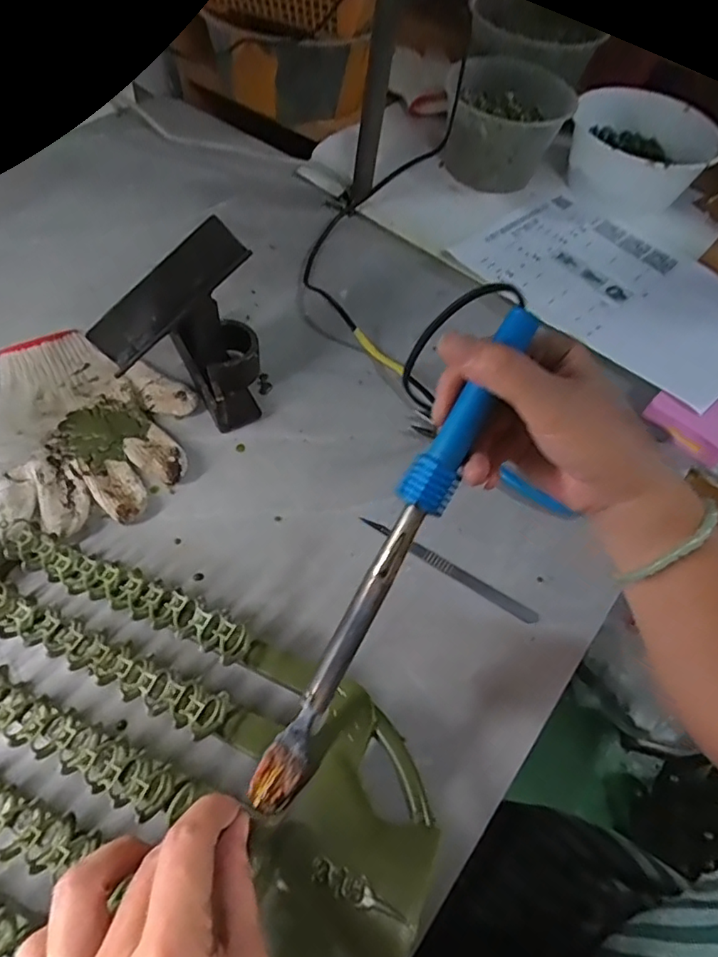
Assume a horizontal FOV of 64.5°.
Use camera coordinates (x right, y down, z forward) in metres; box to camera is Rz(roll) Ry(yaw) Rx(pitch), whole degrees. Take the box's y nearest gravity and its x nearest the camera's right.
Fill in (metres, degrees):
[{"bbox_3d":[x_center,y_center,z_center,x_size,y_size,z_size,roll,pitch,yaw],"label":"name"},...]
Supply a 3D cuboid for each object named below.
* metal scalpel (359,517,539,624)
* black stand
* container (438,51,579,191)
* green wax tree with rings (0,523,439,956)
[{"bbox_3d":[0.066,0.065,0.422,0.143,0.004,0.012,30,59,14],"label":"metal scalpel"},{"bbox_3d":[-0.135,-0.106,0.450,0.125,0.119,0.096,-23,61,-19],"label":"black stand"},{"bbox_3d":[0.179,-0.434,0.704,0.134,0.094,0.154,19,57,8],"label":"container"},{"bbox_3d":[-0.130,0.153,0.306,0.329,0.076,0.194,23,58,10],"label":"green wax tree with rings"}]

